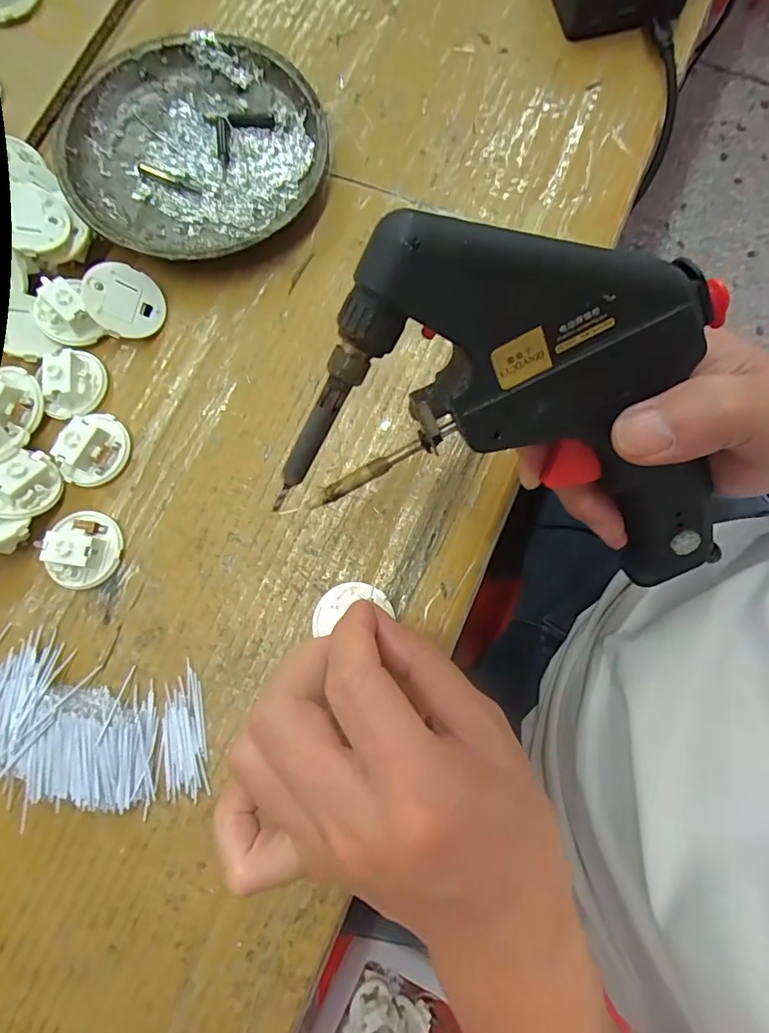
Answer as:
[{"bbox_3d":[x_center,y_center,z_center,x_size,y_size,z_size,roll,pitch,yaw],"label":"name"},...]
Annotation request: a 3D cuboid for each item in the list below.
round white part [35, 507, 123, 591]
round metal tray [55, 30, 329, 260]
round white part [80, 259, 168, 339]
[{"bbox_3d":[-0.149,0.016,0.238,0.034,0.016,0.038,14,80,4],"label":"round white part"},{"bbox_3d":[-0.106,-0.206,0.274,0.144,0.019,0.142,0,80,1],"label":"round metal tray"},{"bbox_3d":[-0.138,-0.115,0.258,0.038,0.004,0.038,4,85,-35],"label":"round white part"}]

